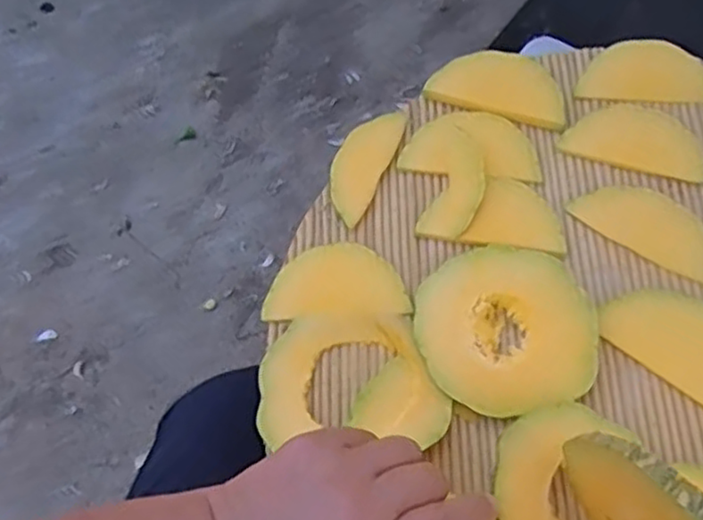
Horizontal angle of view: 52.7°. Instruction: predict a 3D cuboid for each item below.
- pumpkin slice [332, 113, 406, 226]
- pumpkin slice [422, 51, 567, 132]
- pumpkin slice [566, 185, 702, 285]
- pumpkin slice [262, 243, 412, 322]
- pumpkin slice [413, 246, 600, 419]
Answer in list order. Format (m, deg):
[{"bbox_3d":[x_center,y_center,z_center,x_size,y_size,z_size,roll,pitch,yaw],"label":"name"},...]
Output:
[{"bbox_3d":[0.007,-0.067,0.485,0.035,0.005,0.086,25,74,5],"label":"pumpkin slice"},{"bbox_3d":[0.106,-0.125,0.504,0.095,0.010,0.051,16,62,12],"label":"pumpkin slice"},{"bbox_3d":[0.192,-0.022,0.456,0.092,0.009,0.043,30,66,19],"label":"pumpkin slice"},{"bbox_3d":[-0.010,0.013,0.459,0.089,0.007,0.049,-3,59,2],"label":"pumpkin slice"},{"bbox_3d":[0.094,0.042,0.438,0.105,0.015,0.103,-2,59,3],"label":"pumpkin slice"}]

